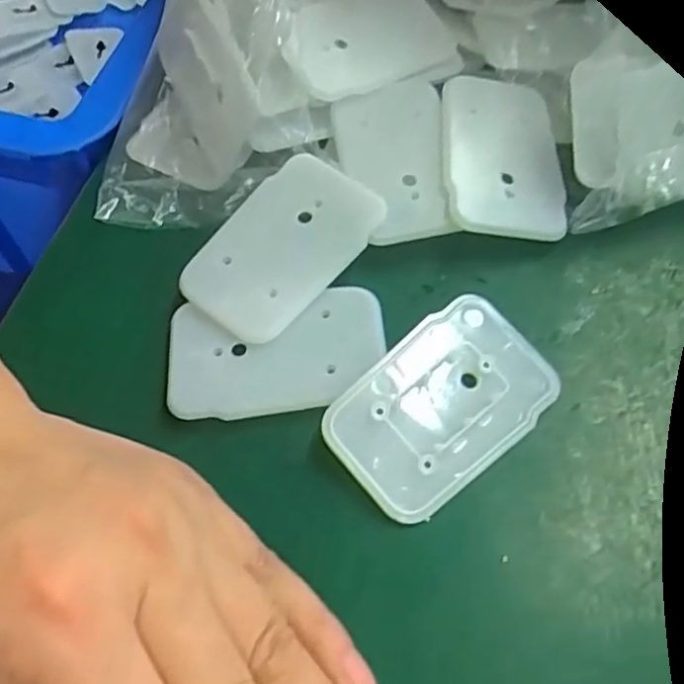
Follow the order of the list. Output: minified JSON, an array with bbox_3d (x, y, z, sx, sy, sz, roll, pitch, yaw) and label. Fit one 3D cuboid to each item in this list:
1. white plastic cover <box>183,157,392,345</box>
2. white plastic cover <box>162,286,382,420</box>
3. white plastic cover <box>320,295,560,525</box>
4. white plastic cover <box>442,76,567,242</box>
[{"bbox_3d":[-0.019,-0.032,0.221,0.041,0.004,0.065,35,78,13],"label":"white plastic cover"},{"bbox_3d":[-0.022,0.004,0.211,0.068,0.008,0.040,-4,59,-2],"label":"white plastic cover"},{"bbox_3d":[0.030,0.018,0.197,0.065,0.012,0.042,-37,66,-20],"label":"white plastic cover"},{"bbox_3d":[0.057,-0.066,0.231,0.042,0.005,0.061,6,71,-6],"label":"white plastic cover"}]

